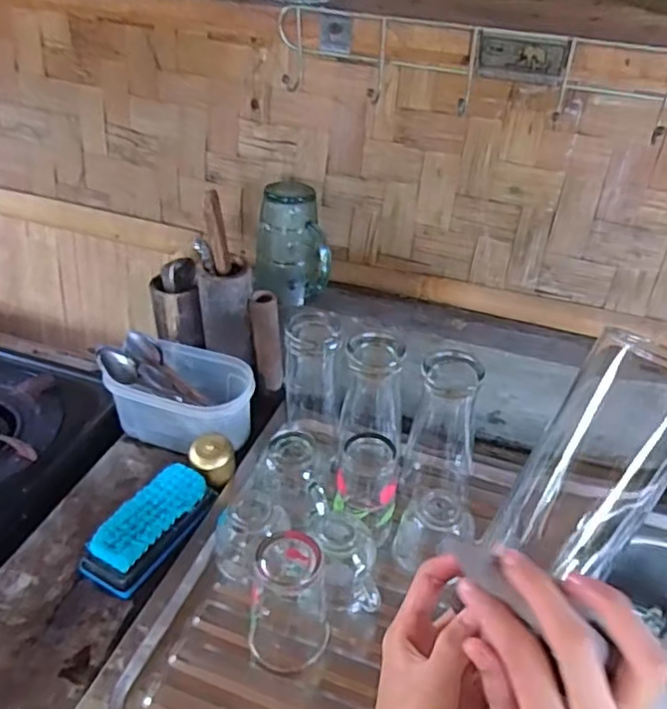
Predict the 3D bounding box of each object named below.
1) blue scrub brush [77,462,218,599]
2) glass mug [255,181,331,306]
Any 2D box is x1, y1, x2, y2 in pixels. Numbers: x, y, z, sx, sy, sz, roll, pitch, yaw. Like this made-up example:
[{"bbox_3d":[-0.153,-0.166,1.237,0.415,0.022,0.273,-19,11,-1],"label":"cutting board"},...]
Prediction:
[{"bbox_3d":[-0.174,0.162,0.603,0.054,0.042,0.131,22,41,25],"label":"blue scrub brush"},{"bbox_3d":[-0.049,-0.119,0.714,0.081,0.124,0.077,-3,39,-6],"label":"glass mug"}]

